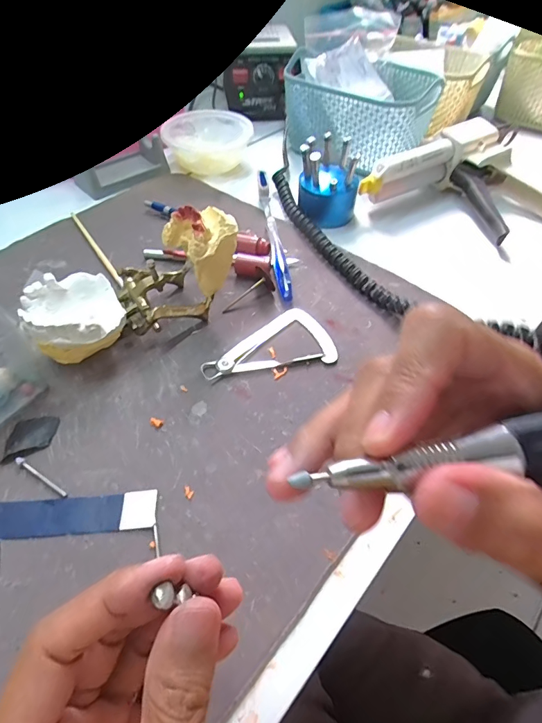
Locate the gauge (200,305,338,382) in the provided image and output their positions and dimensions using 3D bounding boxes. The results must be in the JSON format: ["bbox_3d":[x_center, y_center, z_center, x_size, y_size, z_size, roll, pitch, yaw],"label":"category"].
[{"bbox_3d":[-0.003,-0.016,0.317,0.098,0.005,0.059,-7,51,-7],"label":"gauge"}]

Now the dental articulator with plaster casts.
[{"bbox_3d":[-0.098,-0.054,0.302,0.154,0.075,0.067,-24,56,-19],"label":"dental articulator with plaster casts"}]

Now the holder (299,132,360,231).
[{"bbox_3d":[0.057,-0.180,0.413,0.052,0.068,0.052,1,51,-1],"label":"holder"}]

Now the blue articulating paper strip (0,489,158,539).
[{"bbox_3d":[-0.116,0.086,0.233,0.102,0.004,0.021,-3,51,-4],"label":"blue articulating paper strip"}]

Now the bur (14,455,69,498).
[{"bbox_3d":[-0.137,0.068,0.246,0.041,0.004,0.005,28,56,20],"label":"bur"}]

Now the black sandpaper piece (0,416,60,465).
[{"bbox_3d":[-0.151,0.048,0.261,0.026,0.005,0.031,-1,51,-2],"label":"black sandpaper piece"}]

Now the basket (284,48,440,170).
[{"bbox_3d":[0.106,-0.299,0.489,0.156,0.068,0.120,27,55,19],"label":"basket"}]

